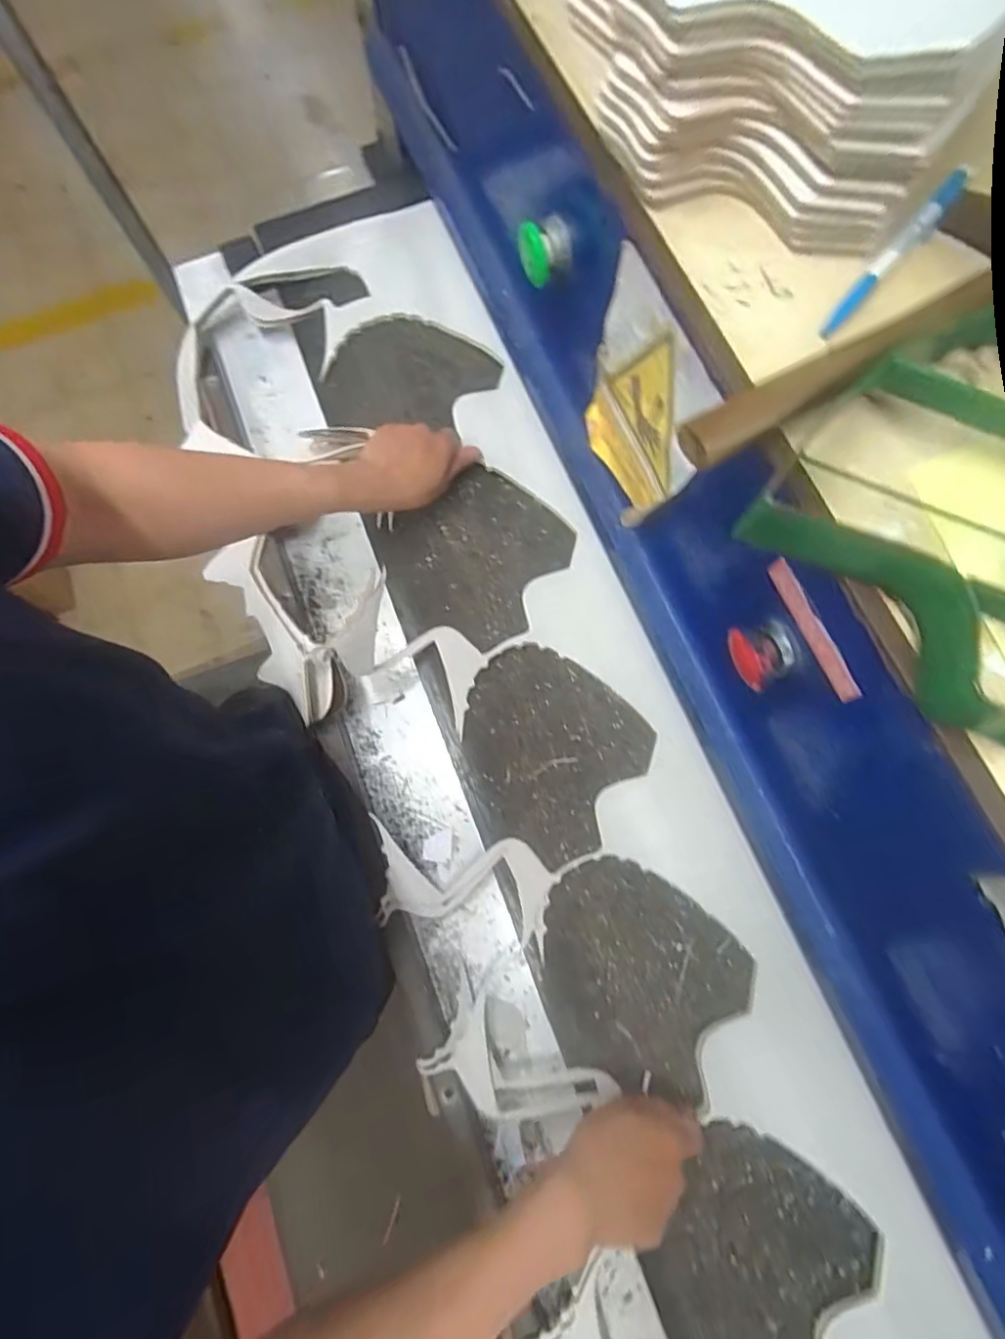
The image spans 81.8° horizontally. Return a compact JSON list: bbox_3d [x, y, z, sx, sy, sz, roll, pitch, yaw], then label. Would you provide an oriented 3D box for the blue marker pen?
[{"bbox_3d":[0.216,-0.229,0.319,0.012,0.012,0.129,41,80,10],"label":"blue marker pen"}]

